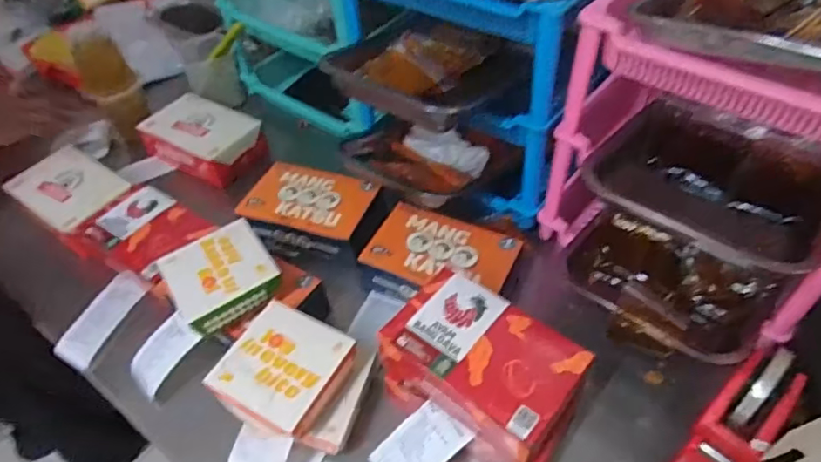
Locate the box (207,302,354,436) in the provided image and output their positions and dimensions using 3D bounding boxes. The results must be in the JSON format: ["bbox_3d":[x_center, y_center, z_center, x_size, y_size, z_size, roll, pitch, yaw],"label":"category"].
[{"bbox_3d":[-0.125,0.146,0.572,0.110,0.058,0.113,21,54,22],"label":"box"}]

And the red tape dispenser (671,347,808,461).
[{"bbox_3d":[0.307,0.185,0.526,0.054,0.052,0.161,36,76,31],"label":"red tape dispenser"}]

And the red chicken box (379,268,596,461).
[{"bbox_3d":[0.071,0.136,0.548,0.183,0.076,0.129,29,57,27],"label":"red chicken box"}]

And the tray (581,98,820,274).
[{"bbox_3d":[0.323,-0.063,0.597,0.224,0.074,0.141,27,56,26],"label":"tray"}]

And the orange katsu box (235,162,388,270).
[{"bbox_3d":[-0.132,-0.026,0.783,0.191,0.054,0.132,12,51,16],"label":"orange katsu box"}]

